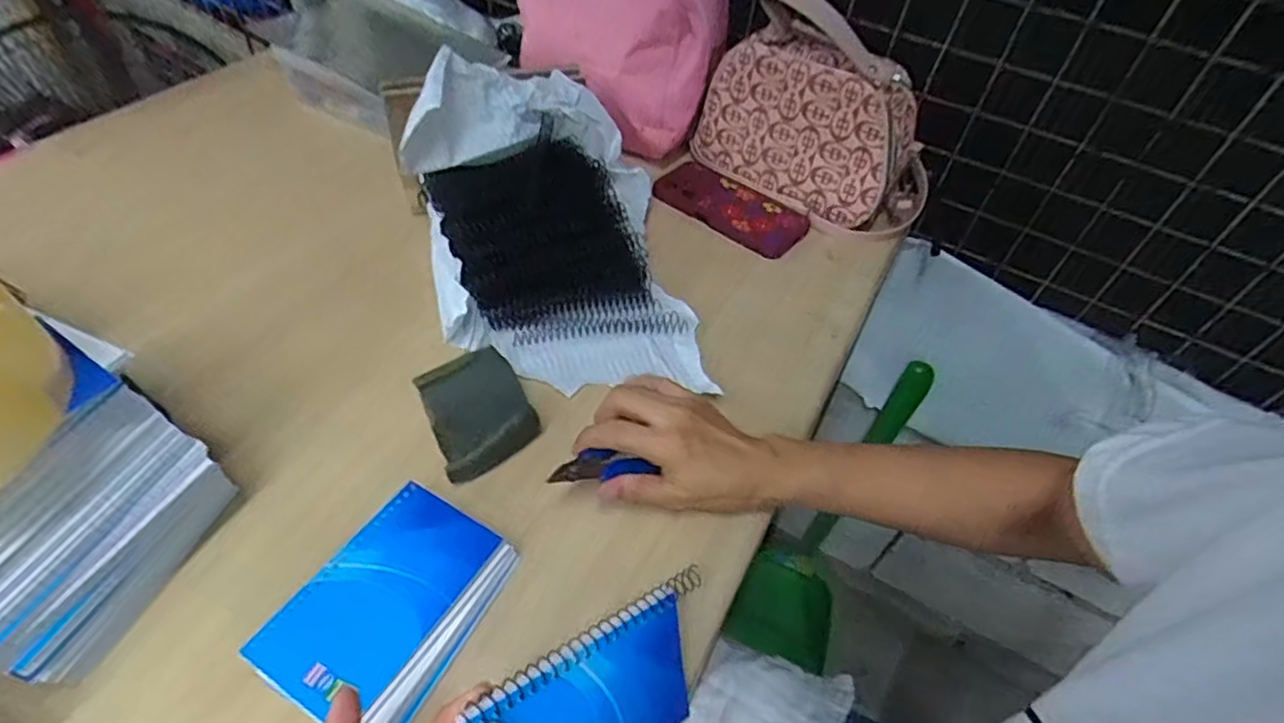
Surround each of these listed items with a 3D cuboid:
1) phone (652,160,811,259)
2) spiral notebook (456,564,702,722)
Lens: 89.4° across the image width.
[{"bbox_3d":[0.097,-0.164,0.687,0.151,0.017,0.084,36,61,14],"label":"phone"},{"bbox_3d":[-0.019,0.173,0.332,0.137,0.082,0.006,-17,15,-39],"label":"spiral notebook"}]

